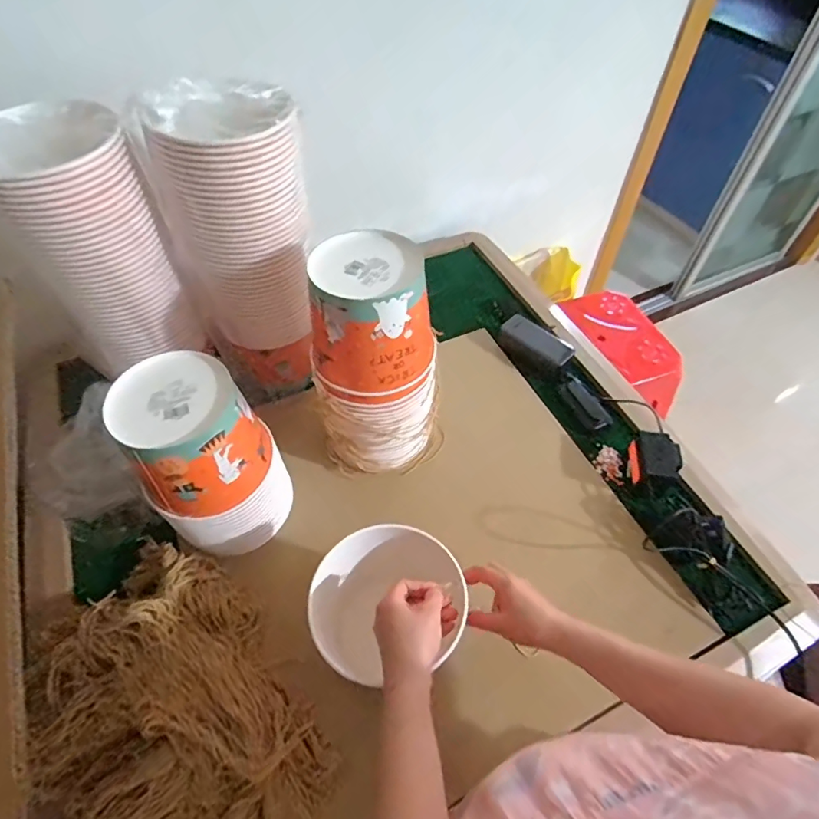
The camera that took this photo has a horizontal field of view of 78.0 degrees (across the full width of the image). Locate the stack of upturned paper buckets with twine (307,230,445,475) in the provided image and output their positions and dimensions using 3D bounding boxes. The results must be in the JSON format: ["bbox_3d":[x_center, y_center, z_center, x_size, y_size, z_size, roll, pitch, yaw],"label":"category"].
[{"bbox_3d":[-0.042,-0.063,0.679,0.158,0.306,0.163,-2,54,-2],"label":"stack of upturned paper buckets with twine"}]

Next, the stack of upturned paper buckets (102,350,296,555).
[{"bbox_3d":[-0.240,0.065,0.630,0.147,0.244,0.143,-23,57,-16],"label":"stack of upturned paper buckets"}]

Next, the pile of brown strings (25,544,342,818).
[{"bbox_3d":[-0.266,0.328,0.551,0.249,0.066,0.356,-30,59,-21],"label":"pile of brown strings"}]

